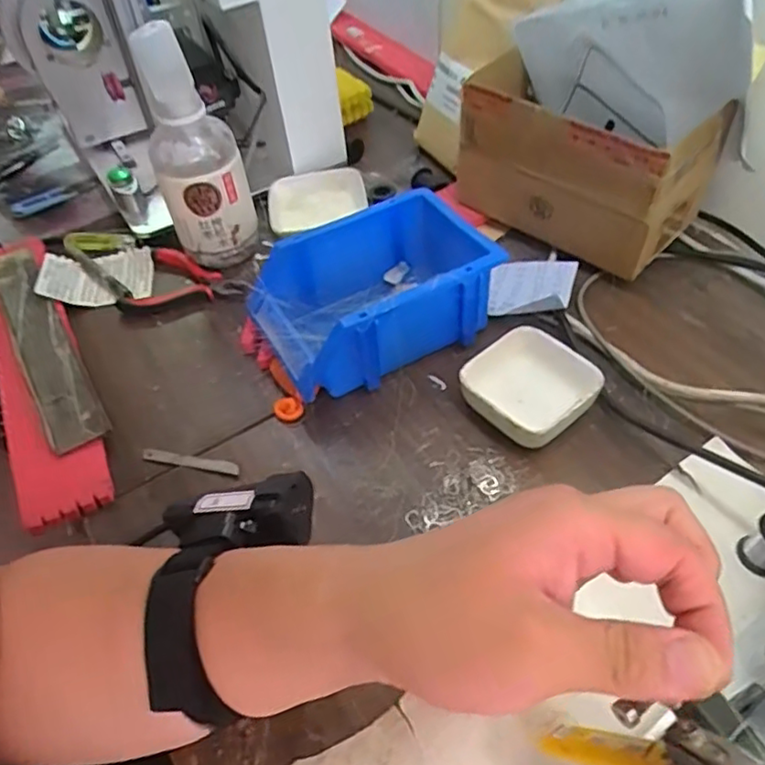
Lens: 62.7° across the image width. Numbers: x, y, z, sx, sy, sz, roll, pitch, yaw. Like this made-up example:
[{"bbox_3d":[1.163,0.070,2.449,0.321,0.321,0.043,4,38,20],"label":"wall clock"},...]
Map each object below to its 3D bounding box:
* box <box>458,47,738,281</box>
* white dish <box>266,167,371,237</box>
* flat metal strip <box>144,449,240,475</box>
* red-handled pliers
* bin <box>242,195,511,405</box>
[{"bbox_3d":[0.172,-0.192,0.563,0.204,0.130,0.098,30,58,26],"label":"box"},{"bbox_3d":[-0.078,-0.201,0.694,0.114,0.040,0.061,-21,50,-14],"label":"white dish"},{"bbox_3d":[-0.141,0.058,0.465,0.079,0.006,0.009,9,50,13],"label":"flat metal strip"},{"bbox_3d":[-0.188,-0.102,0.609,0.114,0.026,0.077,-8,50,-2],"label":"red-handled pliers"},{"bbox_3d":[-0.001,-0.072,0.518,0.201,0.085,0.133,-19,50,-12],"label":"bin"}]

